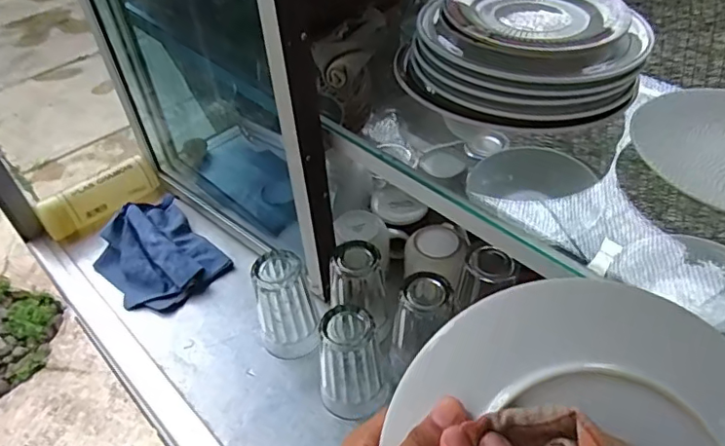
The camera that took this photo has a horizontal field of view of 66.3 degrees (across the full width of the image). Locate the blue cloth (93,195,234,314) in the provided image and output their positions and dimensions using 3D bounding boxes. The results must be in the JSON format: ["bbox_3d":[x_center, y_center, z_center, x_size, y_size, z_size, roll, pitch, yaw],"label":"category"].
[{"bbox_3d":[-0.293,0.038,0.786,0.140,0.043,0.179,-35,52,-29],"label":"blue cloth"}]

